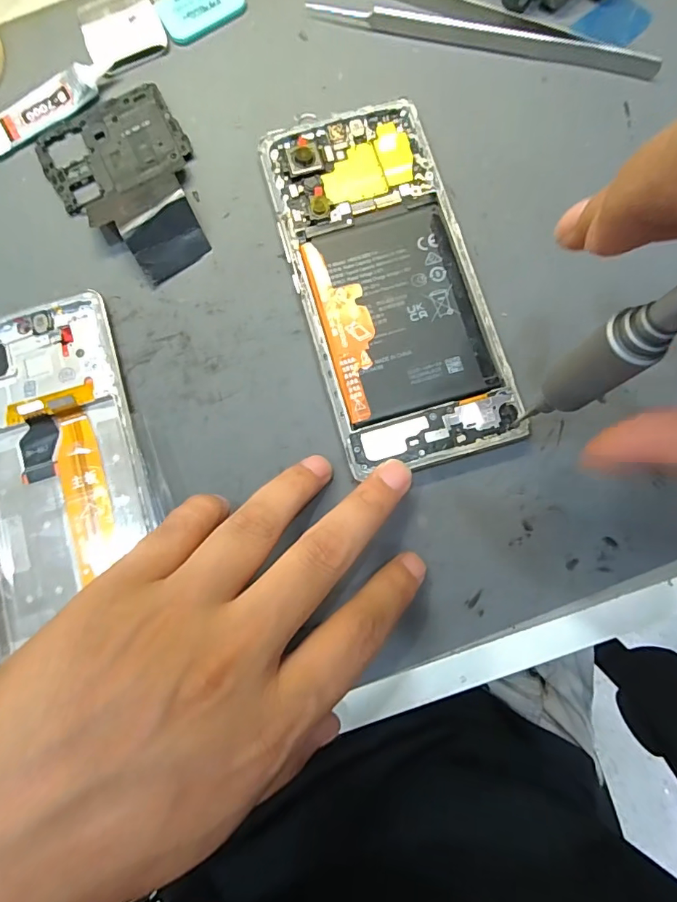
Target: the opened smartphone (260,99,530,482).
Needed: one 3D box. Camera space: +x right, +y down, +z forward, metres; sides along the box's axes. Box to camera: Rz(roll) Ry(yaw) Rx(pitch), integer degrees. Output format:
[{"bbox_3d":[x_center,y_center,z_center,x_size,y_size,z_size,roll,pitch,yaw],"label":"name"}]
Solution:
[{"bbox_3d":[0.019,-0.072,0.194,0.071,0.004,0.157,-17,80,0],"label":"opened smartphone"}]

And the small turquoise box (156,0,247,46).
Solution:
[{"bbox_3d":[-0.066,-0.214,0.223,0.040,0.004,0.026,-33,81,-3],"label":"small turquoise box"}]

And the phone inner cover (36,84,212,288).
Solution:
[{"bbox_3d":[-0.092,-0.120,0.205,0.061,0.015,0.091,-32,81,-2],"label":"phone inner cover"}]

